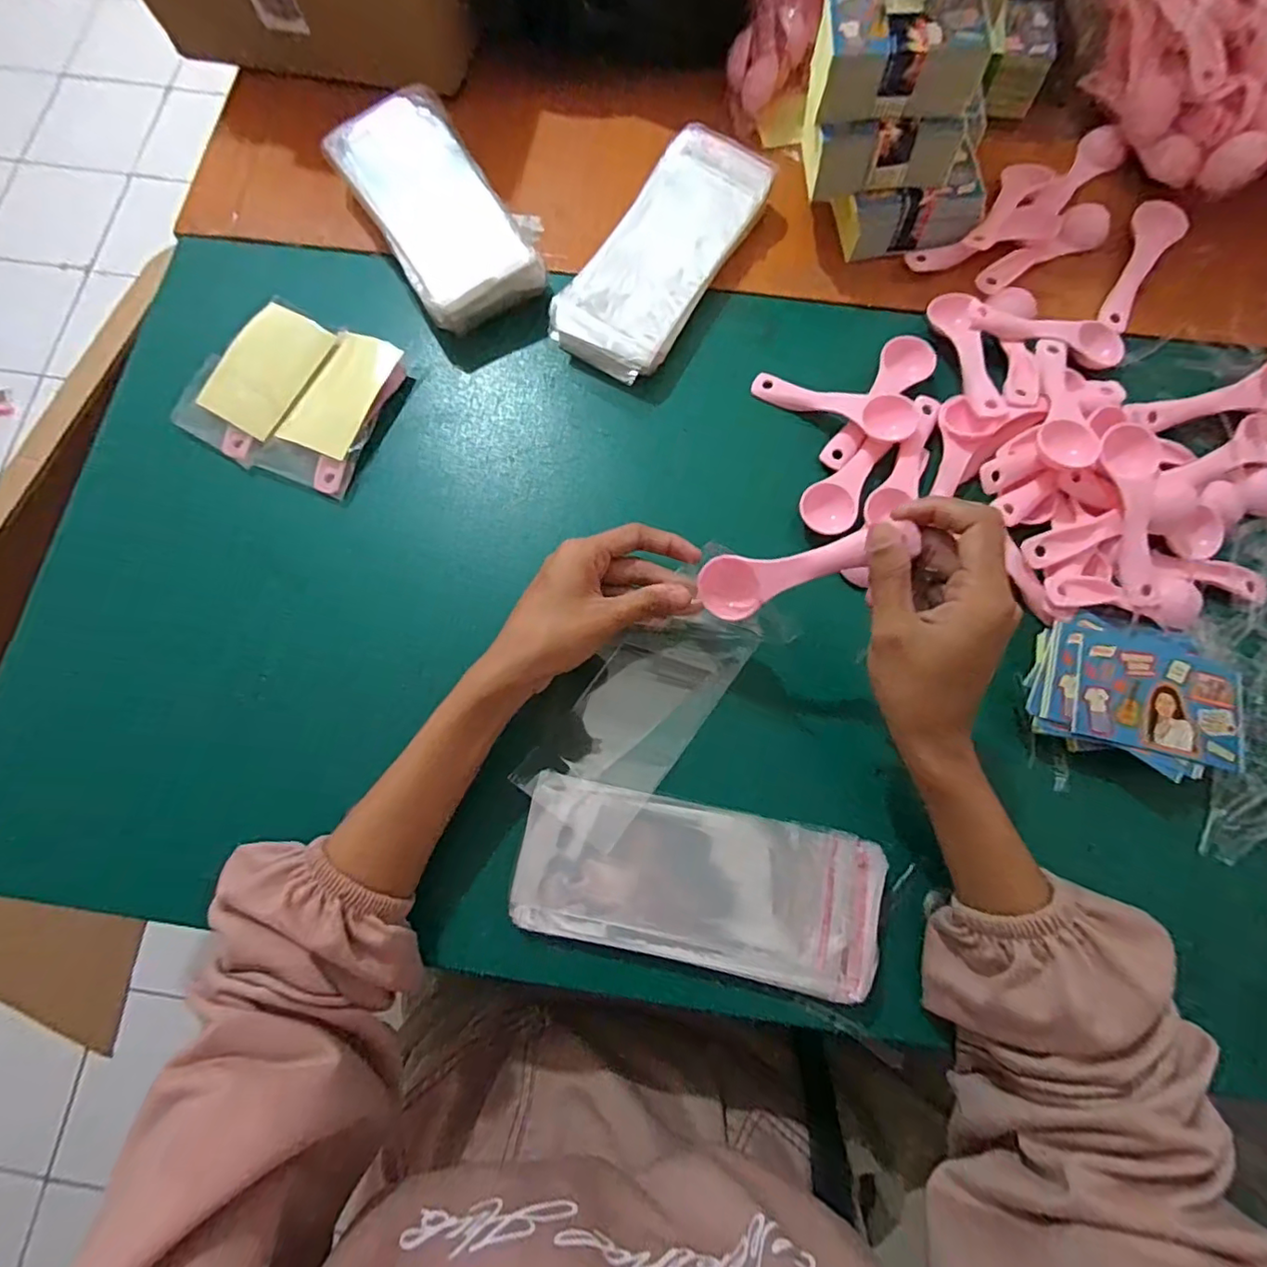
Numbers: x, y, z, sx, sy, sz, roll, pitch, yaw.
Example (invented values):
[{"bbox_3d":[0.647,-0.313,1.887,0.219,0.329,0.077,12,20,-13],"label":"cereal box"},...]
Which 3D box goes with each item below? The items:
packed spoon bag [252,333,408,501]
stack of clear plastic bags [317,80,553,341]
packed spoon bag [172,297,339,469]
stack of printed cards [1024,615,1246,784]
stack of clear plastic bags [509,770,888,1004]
[{"bbox_3d":[-0.211,-0.161,0.418,0.064,0.012,0.123,22,78,5],"label":"packed spoon bag"},{"bbox_3d":[-0.143,-0.312,0.434,0.098,0.046,0.187,-32,79,-6],"label":"stack of clear plastic bags"},{"bbox_3d":[-0.269,-0.182,0.414,0.066,0.022,0.114,30,79,7],"label":"packed spoon bag"},{"bbox_3d":[0.296,0.034,0.343,0.113,0.018,0.088,21,77,8],"label":"stack of printed cards"},{"bbox_3d":[0.034,0.139,0.326,0.193,0.027,0.082,11,78,3],"label":"stack of clear plastic bags"}]

